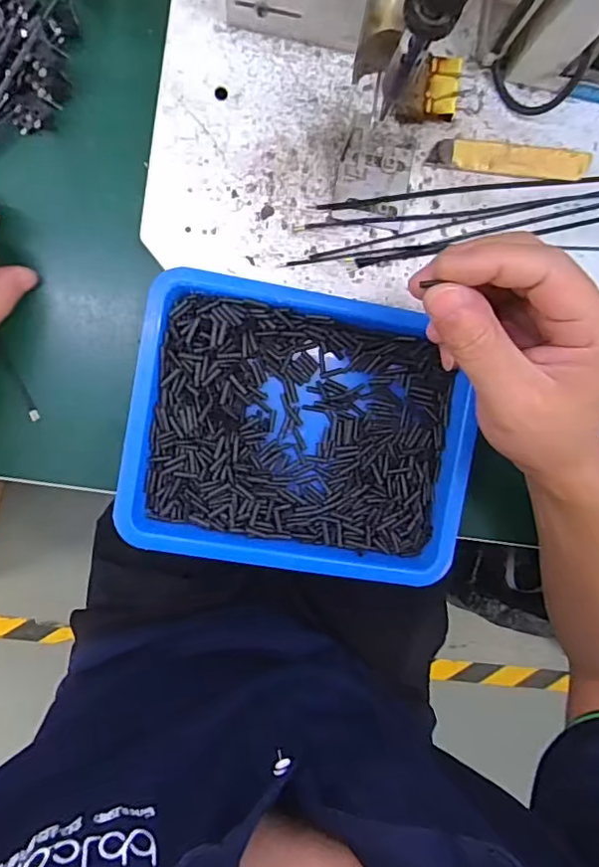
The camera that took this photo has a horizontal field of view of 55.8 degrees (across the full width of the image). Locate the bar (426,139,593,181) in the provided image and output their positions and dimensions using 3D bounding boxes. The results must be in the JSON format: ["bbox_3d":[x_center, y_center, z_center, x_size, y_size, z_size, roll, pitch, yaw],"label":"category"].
[{"bbox_3d":[0.135,-0.176,0.361,0.101,0.004,0.020,3,94,-6],"label":"bar"}]

